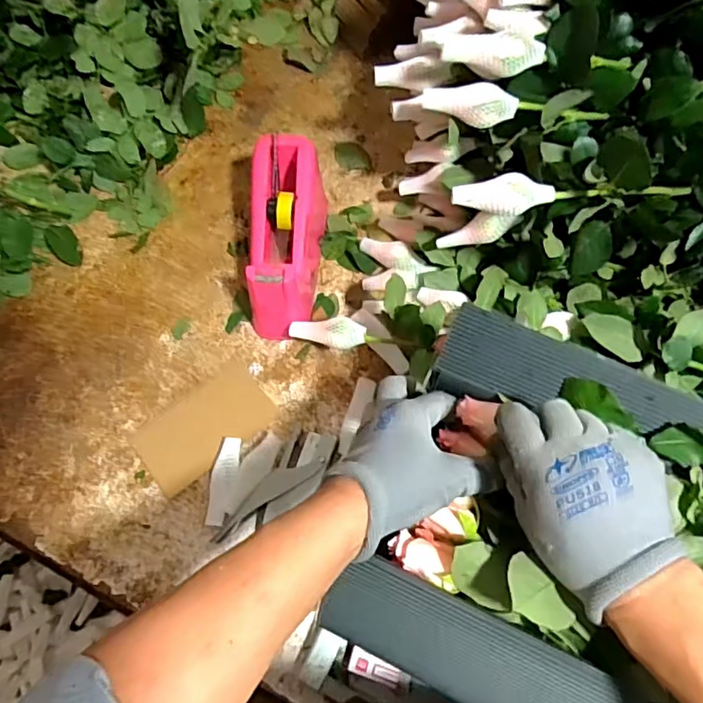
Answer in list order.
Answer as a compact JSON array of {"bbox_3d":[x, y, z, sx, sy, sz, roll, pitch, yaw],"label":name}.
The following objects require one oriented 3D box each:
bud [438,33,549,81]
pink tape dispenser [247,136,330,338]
[{"bbox_3d":[0.117,-0.244,0.470,0.083,0.027,0.023,2,68,0],"label":"bud"},{"bbox_3d":[-0.069,-0.122,0.633,0.077,0.102,0.204,2,68,0],"label":"pink tape dispenser"}]

